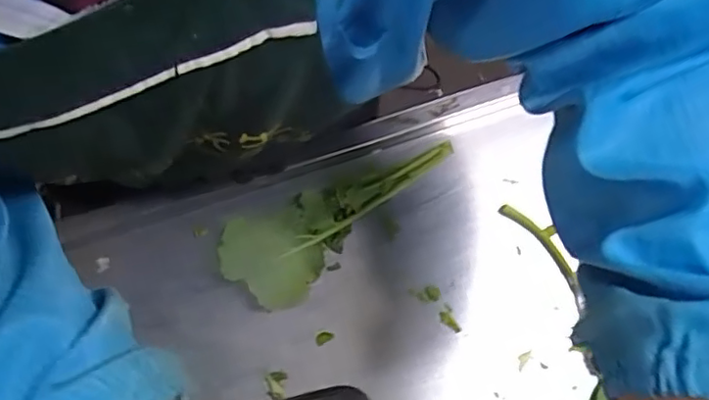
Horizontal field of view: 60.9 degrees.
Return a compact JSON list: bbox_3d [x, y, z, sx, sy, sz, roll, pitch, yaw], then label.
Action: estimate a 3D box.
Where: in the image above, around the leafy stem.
[{"bbox_3d":[-0.007,0.026,0.600,0.251,0.040,0.097,-23,78,-7],"label":"leafy stem"}]

